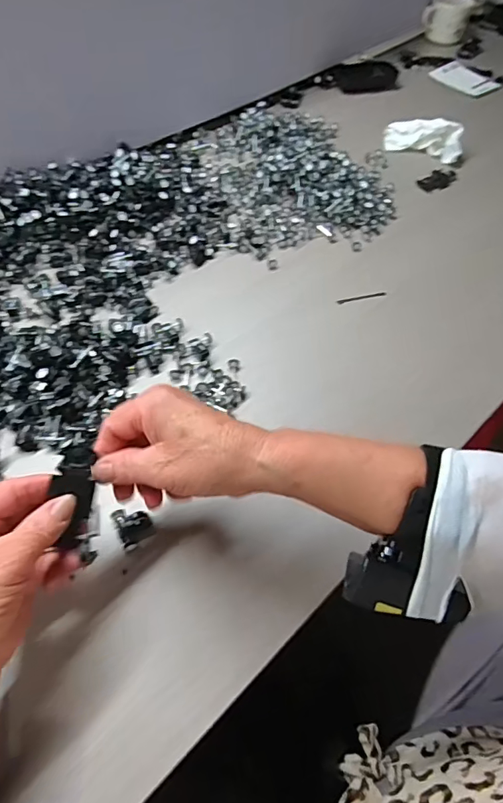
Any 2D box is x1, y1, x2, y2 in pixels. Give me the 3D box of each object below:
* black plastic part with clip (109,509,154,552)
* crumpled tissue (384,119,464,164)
[{"bbox_3d":[-0.091,0.093,0.371,0.026,0.013,0.032,-21,59,-19],"label":"black plastic part with clip"},{"bbox_3d":[0.253,-0.390,0.706,0.110,0.038,0.057,19,55,8],"label":"crumpled tissue"}]

